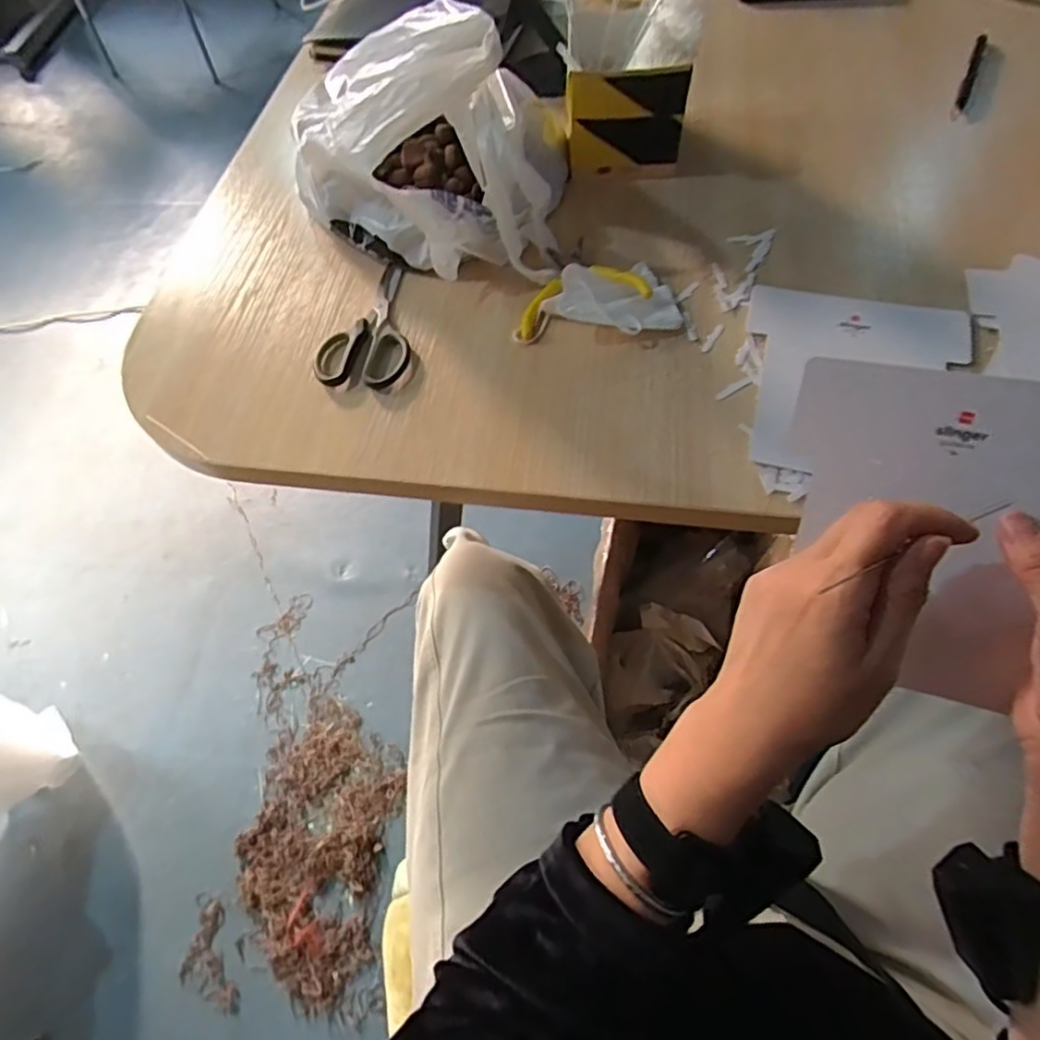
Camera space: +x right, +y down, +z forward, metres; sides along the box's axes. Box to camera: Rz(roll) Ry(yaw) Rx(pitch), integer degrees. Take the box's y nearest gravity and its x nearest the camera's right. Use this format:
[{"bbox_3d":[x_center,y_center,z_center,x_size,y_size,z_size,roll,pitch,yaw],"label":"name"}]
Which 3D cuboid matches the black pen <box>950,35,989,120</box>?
[{"bbox_3d":[0.449,-0.442,0.622,0.013,0.008,0.154,24,66,15],"label":"black pen"}]

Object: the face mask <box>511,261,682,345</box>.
[{"bbox_3d":[0.060,-0.180,0.507,0.131,0.037,0.082,-15,62,-4],"label":"face mask"}]

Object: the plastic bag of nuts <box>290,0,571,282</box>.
[{"bbox_3d":[-0.080,-0.323,0.516,0.227,0.163,0.184,4,62,6],"label":"plastic bag of nuts"}]

